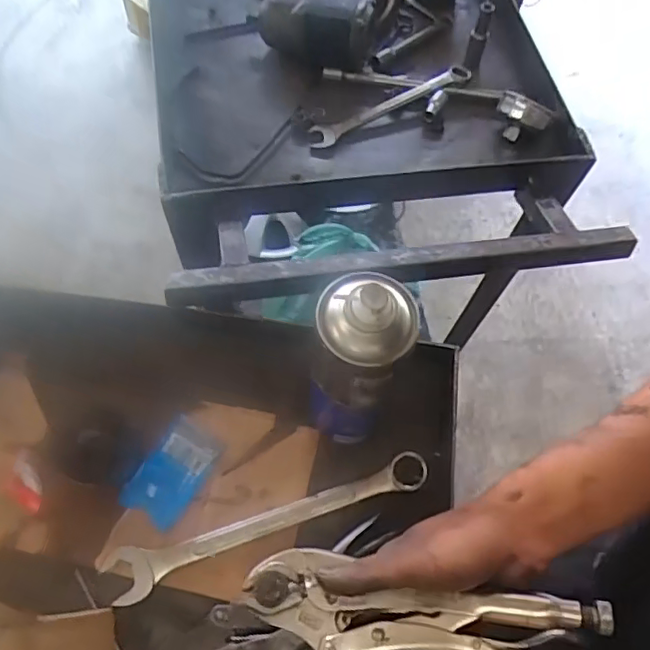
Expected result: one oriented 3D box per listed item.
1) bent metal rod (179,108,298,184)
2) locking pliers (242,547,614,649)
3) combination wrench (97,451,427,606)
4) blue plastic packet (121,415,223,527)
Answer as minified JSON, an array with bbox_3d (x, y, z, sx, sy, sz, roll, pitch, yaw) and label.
[{"bbox_3d":[-0.081,-0.198,0.649,0.154,0.015,0.064,-28,64,-21],"label":"bent metal rod"},{"bbox_3d":[0.059,0.178,0.352,0.215,0.020,0.054,4,63,7],"label":"locking pliers"},{"bbox_3d":[-0.042,0.162,0.466,0.266,0.017,0.041,-16,65,-10],"label":"combination wrench"},{"bbox_3d":[-0.130,0.125,0.489,0.053,0.006,0.085,28,66,11],"label":"blue plastic packet"}]

